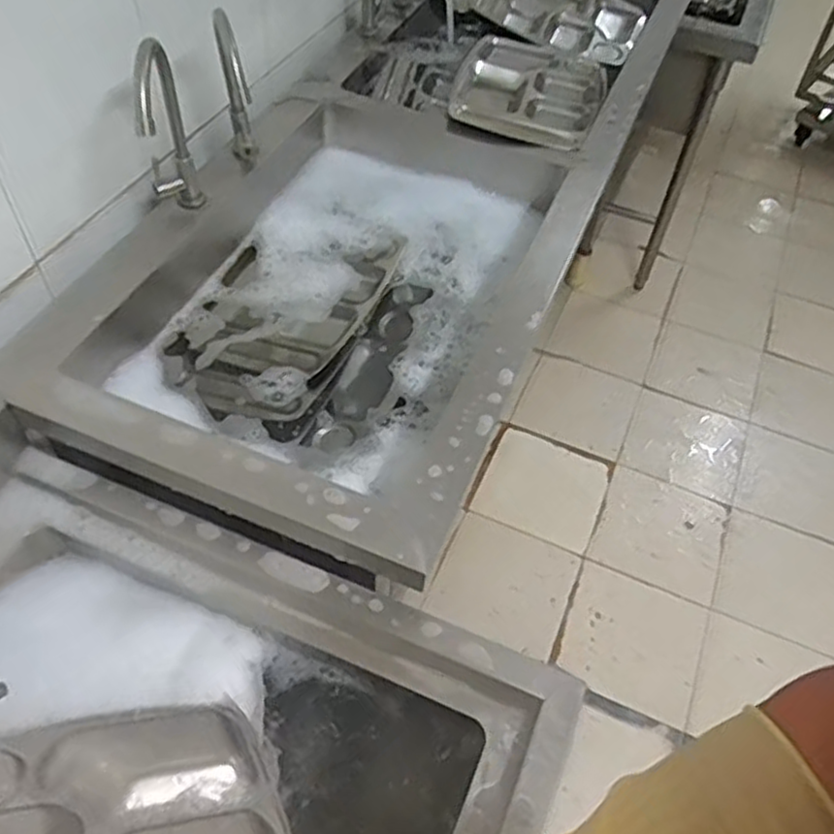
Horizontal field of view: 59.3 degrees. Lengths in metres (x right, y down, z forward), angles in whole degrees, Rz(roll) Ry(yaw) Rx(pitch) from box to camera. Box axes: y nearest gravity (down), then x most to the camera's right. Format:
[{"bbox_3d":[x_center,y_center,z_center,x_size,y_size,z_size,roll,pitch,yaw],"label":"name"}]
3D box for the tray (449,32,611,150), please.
[{"bbox_3d":[0.206,-0.617,1.363,0.263,0.024,0.335,16,53,8],"label":"tray"}]

